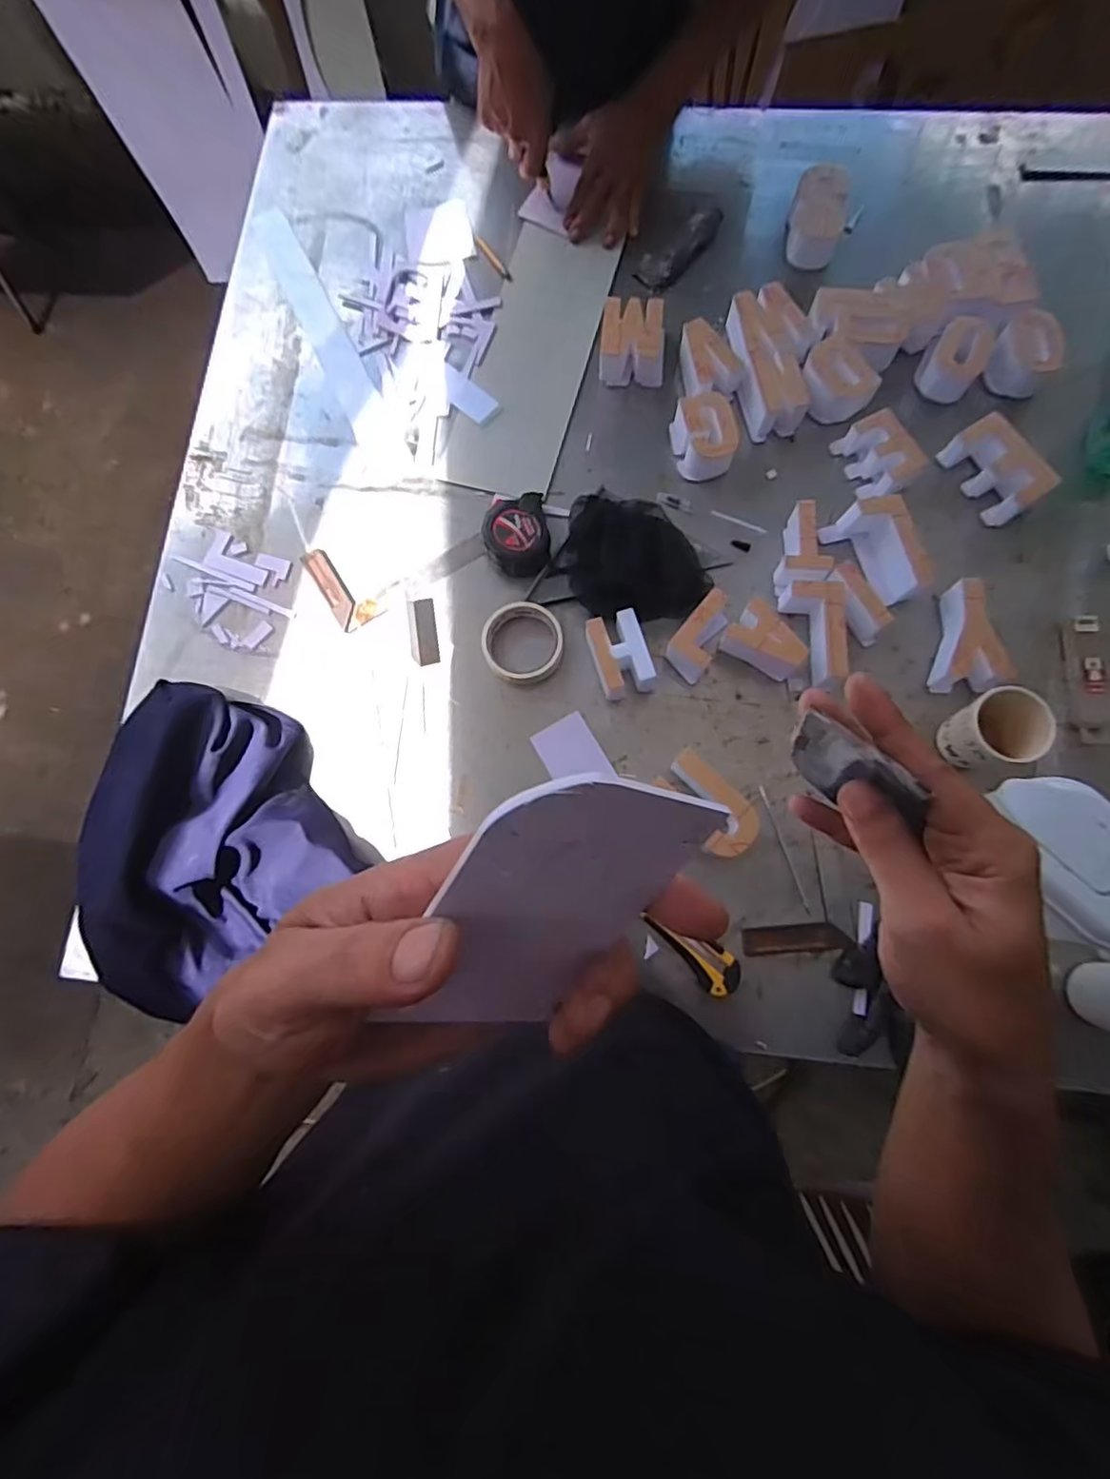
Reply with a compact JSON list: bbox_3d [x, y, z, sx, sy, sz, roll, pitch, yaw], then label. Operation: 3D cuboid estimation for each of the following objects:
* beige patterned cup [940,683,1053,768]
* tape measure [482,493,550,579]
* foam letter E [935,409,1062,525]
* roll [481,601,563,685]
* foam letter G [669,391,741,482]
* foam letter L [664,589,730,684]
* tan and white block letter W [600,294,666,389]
[{"bbox_3d":[0.440,-0.006,0.646,0.069,0.090,0.070,0,77,1],"label":"beige patterned cup"},{"bbox_3d":[-0.044,-0.237,0.741,0.077,0.041,0.093,-3,77,2],"label":"tape measure"},{"bbox_3d":[0.511,-0.313,0.735,0.061,0.053,0.118,-36,78,-5],"label":"foam letter E"},{"bbox_3d":[-0.037,-0.109,0.716,0.090,0.021,0.090,0,77,1],"label":"roll"},{"bbox_3d":[0.179,-0.359,0.761,0.071,0.049,0.078,-4,77,2],"label":"foam letter G"},{"bbox_3d":[0.165,-0.115,0.701,0.048,0.047,0.093,37,81,10],"label":"foam letter L"},{"bbox_3d":[0.099,-0.497,0.791,0.084,0.040,0.093,10,78,5],"label":"tan and white block letter W"}]

